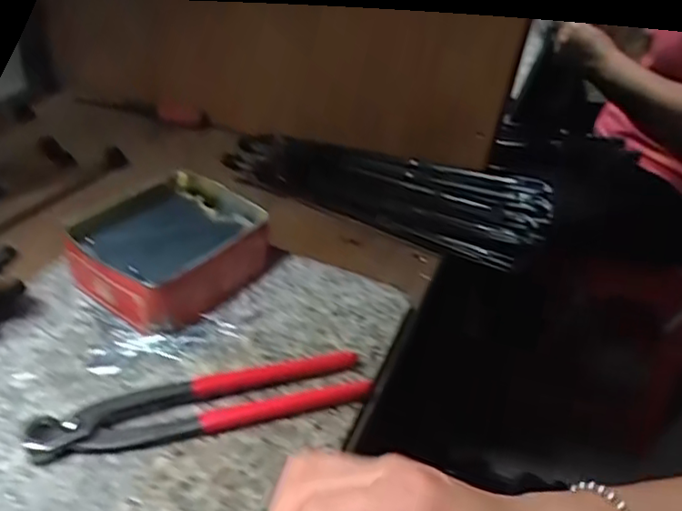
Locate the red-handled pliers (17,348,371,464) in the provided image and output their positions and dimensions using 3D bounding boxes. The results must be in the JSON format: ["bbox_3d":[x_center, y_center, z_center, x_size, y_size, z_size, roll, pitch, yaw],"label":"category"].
[{"bbox_3d":[-0.079,0.088,0.374,0.196,0.018,0.032,-7,40,-19],"label":"red-handled pliers"}]

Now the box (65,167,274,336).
[{"bbox_3d":[-0.126,-0.003,0.458,0.104,0.047,0.125,27,41,23],"label":"box"}]

